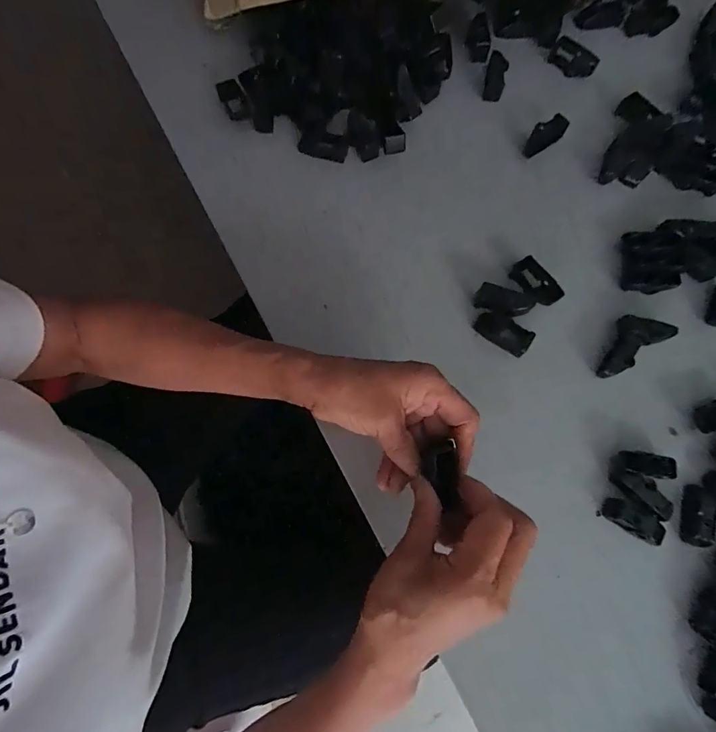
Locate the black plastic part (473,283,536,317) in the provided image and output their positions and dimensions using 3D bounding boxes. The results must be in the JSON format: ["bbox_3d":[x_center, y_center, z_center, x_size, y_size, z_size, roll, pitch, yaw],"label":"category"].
[{"bbox_3d":[0.130,-0.057,0.379,0.051,0.017,0.021,16,75,20],"label":"black plastic part"}]

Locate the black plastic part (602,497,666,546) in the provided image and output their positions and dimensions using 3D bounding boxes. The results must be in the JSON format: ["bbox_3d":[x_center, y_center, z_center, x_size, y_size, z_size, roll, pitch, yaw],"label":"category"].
[{"bbox_3d":[0.218,0.122,0.330,0.047,0.009,0.018,30,77,10],"label":"black plastic part"}]

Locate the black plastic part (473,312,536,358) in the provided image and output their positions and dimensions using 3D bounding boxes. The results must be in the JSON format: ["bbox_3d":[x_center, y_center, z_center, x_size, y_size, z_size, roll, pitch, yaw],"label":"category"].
[{"bbox_3d":[0.130,-0.031,0.377,0.050,0.012,0.022,35,78,11],"label":"black plastic part"}]

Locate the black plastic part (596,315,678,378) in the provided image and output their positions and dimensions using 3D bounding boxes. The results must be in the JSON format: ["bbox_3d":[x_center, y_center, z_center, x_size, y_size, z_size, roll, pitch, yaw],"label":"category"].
[{"bbox_3d":[0.238,-0.022,0.371,0.081,0.013,0.036,-33,75,-7],"label":"black plastic part"}]

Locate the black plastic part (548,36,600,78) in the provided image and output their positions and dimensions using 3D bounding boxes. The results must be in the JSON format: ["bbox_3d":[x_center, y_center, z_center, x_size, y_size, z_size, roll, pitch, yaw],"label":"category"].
[{"bbox_3d":[0.232,-0.331,0.454,0.049,0.018,0.023,34,78,11],"label":"black plastic part"}]

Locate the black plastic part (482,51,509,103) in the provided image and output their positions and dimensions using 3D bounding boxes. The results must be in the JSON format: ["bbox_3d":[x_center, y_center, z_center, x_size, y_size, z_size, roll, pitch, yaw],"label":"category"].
[{"bbox_3d":[0.149,-0.310,0.453,0.020,0.011,0.054,12,75,5],"label":"black plastic part"}]

